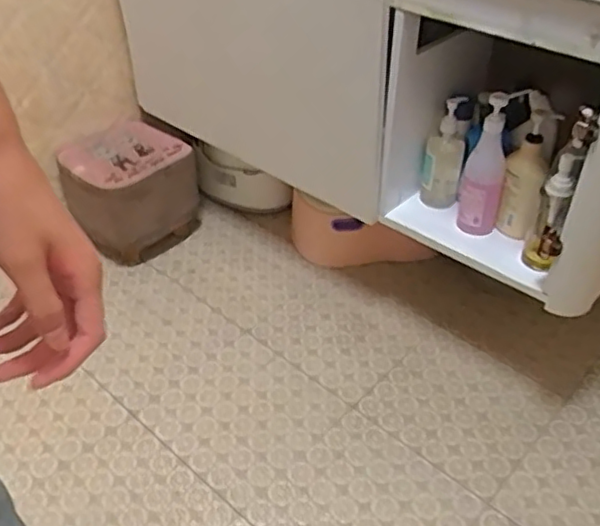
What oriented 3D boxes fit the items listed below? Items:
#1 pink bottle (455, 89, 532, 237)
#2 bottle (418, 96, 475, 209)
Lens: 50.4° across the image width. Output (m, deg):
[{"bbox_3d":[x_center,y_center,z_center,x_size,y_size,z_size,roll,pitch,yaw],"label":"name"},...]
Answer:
[{"bbox_3d":[0.339,-0.176,1.154,0.074,0.261,0.085,8,40,9],"label":"pink bottle"},{"bbox_3d":[0.280,-0.208,1.228,0.081,0.204,0.073,6,40,7],"label":"bottle"}]

